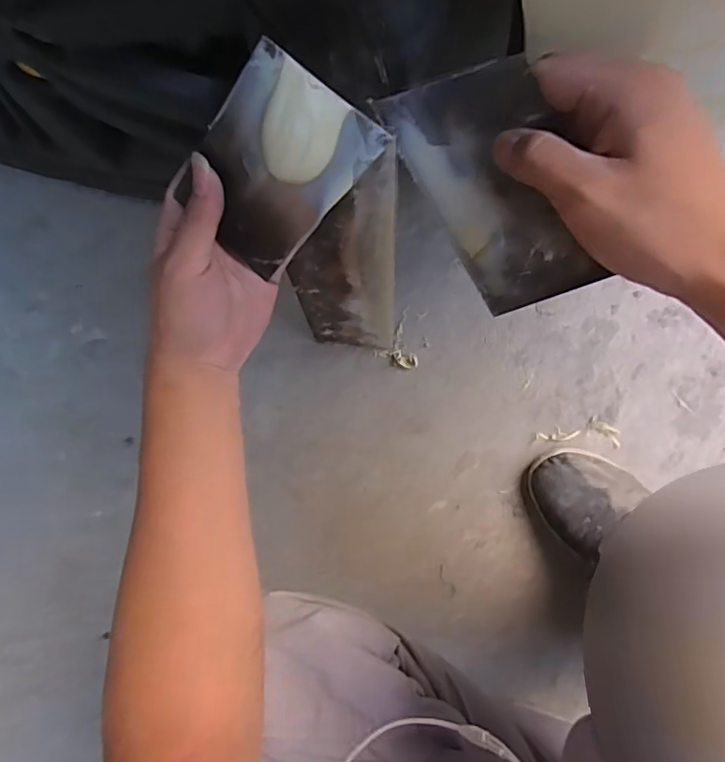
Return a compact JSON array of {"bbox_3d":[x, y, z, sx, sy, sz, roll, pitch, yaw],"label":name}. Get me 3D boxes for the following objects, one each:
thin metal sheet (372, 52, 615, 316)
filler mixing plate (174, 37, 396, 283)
[{"bbox_3d":[0.072,-0.098,0.281,0.074,0.004,0.132,-19,117,37],"label":"thin metal sheet"},{"bbox_3d":[-0.050,-0.108,0.293,0.075,0.121,0.010,25,50,-27],"label":"filler mixing plate"}]

